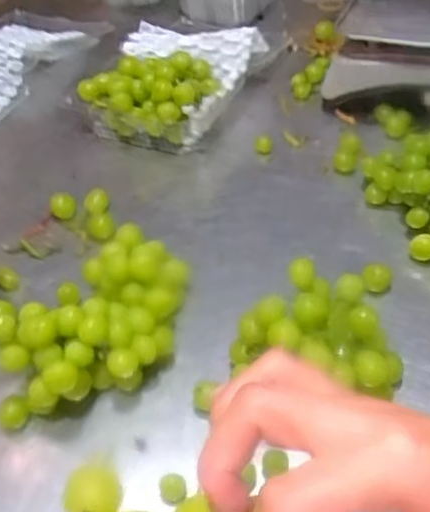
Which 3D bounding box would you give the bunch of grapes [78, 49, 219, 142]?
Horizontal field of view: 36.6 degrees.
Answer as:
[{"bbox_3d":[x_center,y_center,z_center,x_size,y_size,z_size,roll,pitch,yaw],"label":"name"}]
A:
[{"bbox_3d":[-0.080,-0.203,0.782,0.158,0.071,0.107,29,55,31],"label":"bunch of grapes"}]

